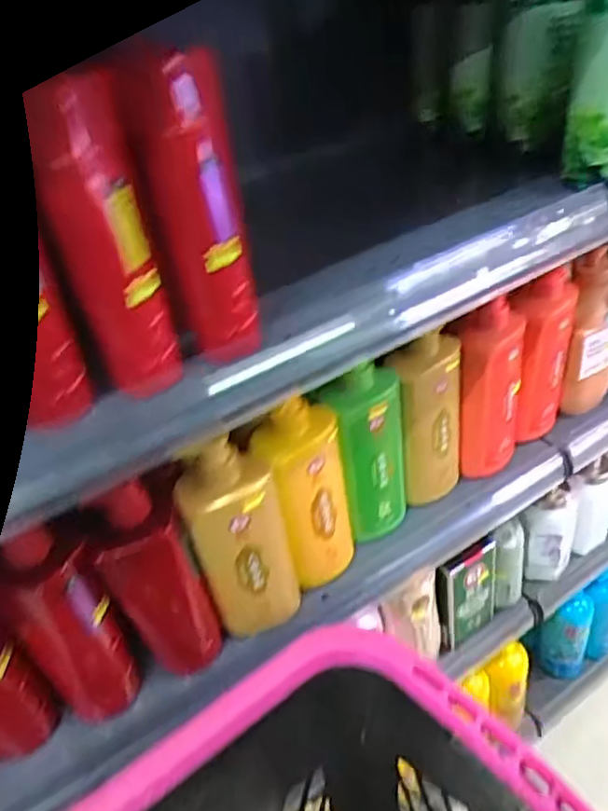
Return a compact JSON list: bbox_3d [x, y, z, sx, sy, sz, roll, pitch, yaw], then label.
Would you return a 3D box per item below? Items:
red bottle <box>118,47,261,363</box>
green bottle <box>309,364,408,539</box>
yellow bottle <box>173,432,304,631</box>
[{"bbox_3d":[-0.063,-0.112,0.391,0.050,0.196,0.032,-11,39,-4],"label":"red bottle"},{"bbox_3d":[0.067,0.057,0.667,0.084,0.212,0.036,-28,43,-23],"label":"green bottle"},{"bbox_3d":[-0.060,0.127,0.595,0.088,0.222,0.054,-18,40,-12],"label":"yellow bottle"}]

